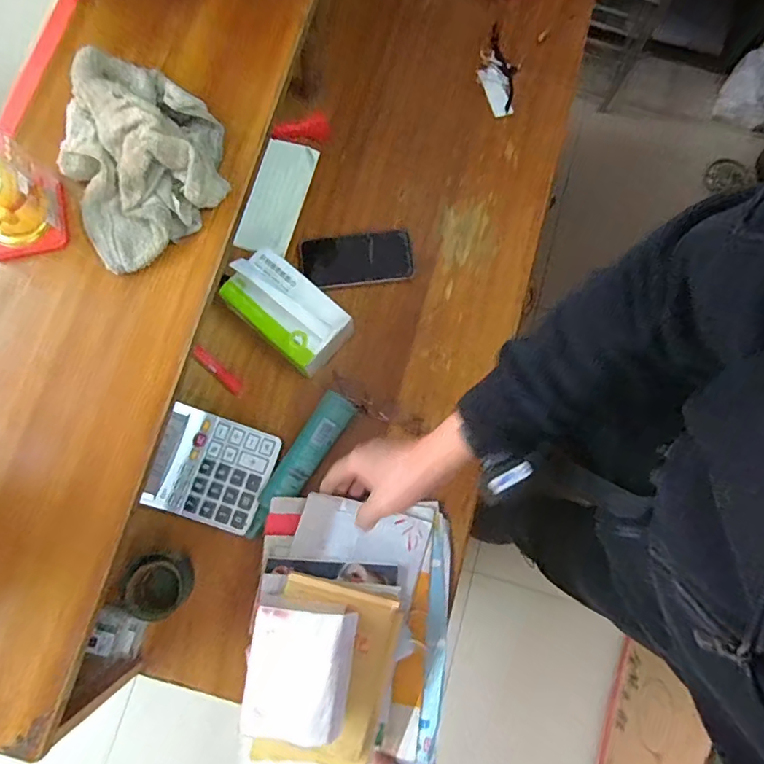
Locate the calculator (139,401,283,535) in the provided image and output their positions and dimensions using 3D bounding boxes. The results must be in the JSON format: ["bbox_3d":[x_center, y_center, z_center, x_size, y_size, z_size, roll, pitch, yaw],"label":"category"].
[{"bbox_3d":[-0.216,0.111,0.644,0.139,0.027,0.130,19,79,3],"label":"calculator"}]

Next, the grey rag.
[{"bbox_3d":[-0.251,-0.238,0.498,0.166,0.062,0.204,-35,81,-7],"label":"grey rag"}]

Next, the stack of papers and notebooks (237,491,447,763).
[{"bbox_3d":[-0.039,0.294,0.566,0.224,0.127,0.302,3,79,0],"label":"stack of papers and notebooks"}]

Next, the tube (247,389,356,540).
[{"bbox_3d":[-0.105,0.106,0.645,0.047,0.035,0.211,31,80,5],"label":"tube"}]

